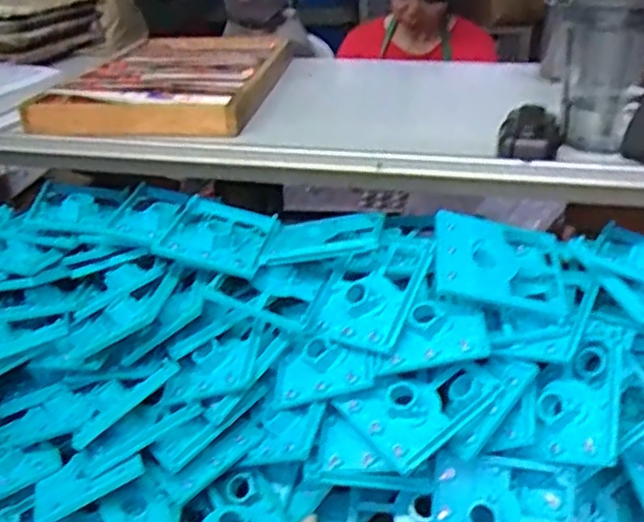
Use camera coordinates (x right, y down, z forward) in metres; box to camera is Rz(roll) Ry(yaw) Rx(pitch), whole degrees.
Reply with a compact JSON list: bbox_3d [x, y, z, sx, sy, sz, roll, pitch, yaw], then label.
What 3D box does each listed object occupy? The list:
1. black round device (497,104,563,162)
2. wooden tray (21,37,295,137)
[{"bbox_3d":[0.189,-0.115,0.628,0.050,0.031,0.087,9,28,19],"label":"black round device"},{"bbox_3d":[-0.172,-0.228,0.861,0.227,0.043,0.386,2,27,6],"label":"wooden tray"}]

